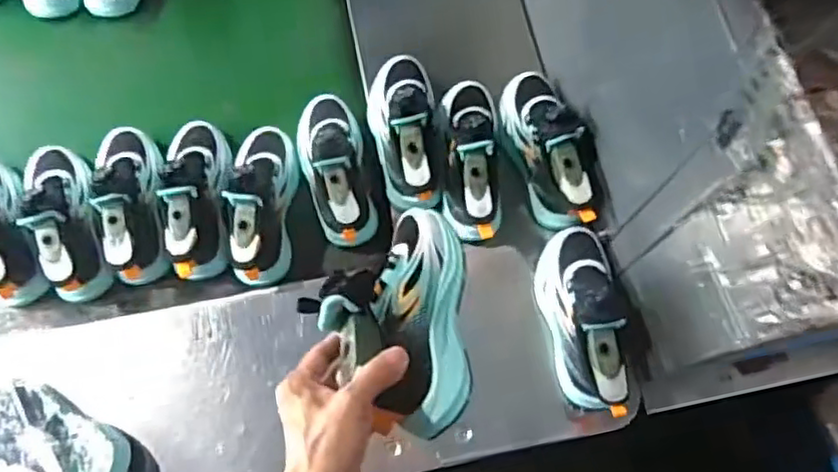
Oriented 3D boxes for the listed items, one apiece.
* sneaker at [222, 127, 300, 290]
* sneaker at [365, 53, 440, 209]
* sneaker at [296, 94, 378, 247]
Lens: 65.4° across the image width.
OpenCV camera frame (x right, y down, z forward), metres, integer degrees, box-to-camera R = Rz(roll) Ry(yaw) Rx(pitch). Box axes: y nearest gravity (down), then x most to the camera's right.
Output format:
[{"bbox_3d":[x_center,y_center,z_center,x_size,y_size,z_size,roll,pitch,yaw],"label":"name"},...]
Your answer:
[{"bbox_3d":[-0.190,-0.052,0.780,0.072,0.080,0.207,-5,72,-2],"label":"sneaker"},{"bbox_3d":[-0.019,-0.140,0.792,0.079,0.088,0.203,-6,72,-3],"label":"sneaker"},{"bbox_3d":[-0.106,-0.093,0.809,0.080,0.117,0.213,-13,59,-5],"label":"sneaker"}]

